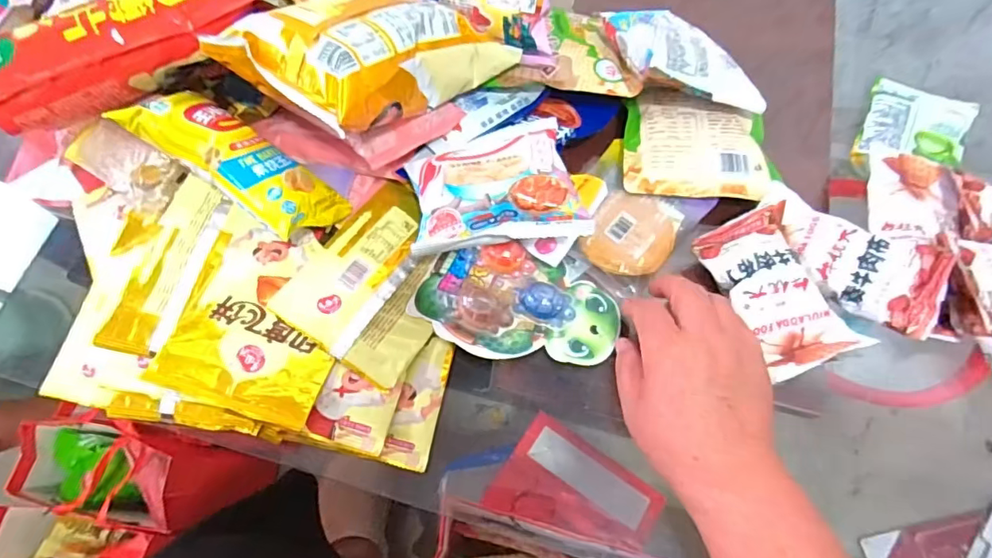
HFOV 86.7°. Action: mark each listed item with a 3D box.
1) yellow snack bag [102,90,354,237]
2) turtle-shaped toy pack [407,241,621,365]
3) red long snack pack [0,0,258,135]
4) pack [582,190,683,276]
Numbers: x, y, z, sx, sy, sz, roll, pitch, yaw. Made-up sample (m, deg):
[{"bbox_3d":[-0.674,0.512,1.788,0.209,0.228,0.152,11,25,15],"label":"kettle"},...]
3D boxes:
[{"bbox_3d":[-0.183,-0.081,0.372,0.150,0.039,0.055,32,69,-7],"label":"yellow snack bag"},{"bbox_3d":[0.017,0.019,0.396,0.149,0.028,0.082,11,67,5],"label":"turtle-shaped toy pack"},{"bbox_3d":[-0.276,-0.173,0.388,0.195,0.045,0.047,-25,68,-10],"label":"red long snack pack"},{"bbox_3d":[0.109,-0.037,0.417,0.064,0.013,0.072,24,68,10],"label":"pack"}]

